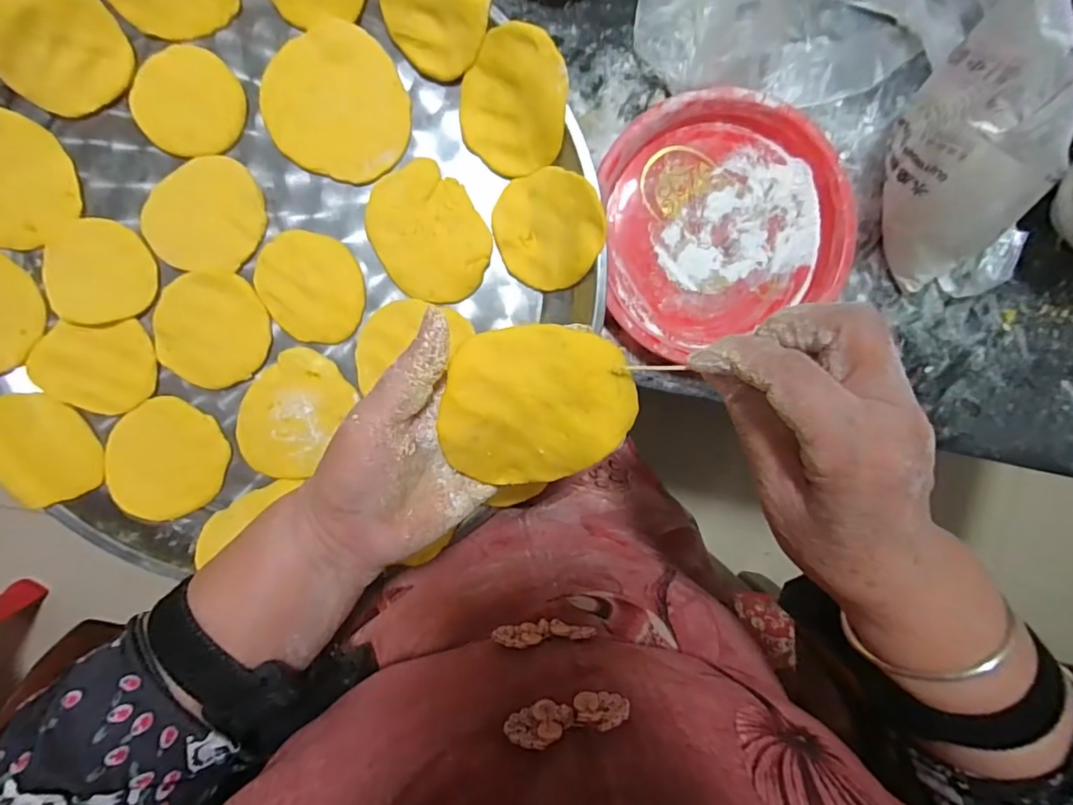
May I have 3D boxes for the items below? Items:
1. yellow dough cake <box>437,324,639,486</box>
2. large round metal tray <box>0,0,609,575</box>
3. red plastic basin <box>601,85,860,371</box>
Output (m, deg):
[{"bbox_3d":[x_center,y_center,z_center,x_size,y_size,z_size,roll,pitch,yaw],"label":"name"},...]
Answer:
[{"bbox_3d":[0.001,0.003,0.243,0.087,0.011,0.078,-10,112,5],"label":"yellow dough cake"},{"bbox_3d":[-0.177,-0.107,0.357,0.428,0.048,0.396,0,93,-5],"label":"large round metal tray"},{"bbox_3d":[0.130,-0.133,0.378,0.182,0.025,0.164,-25,95,-3],"label":"red plastic basin"}]

